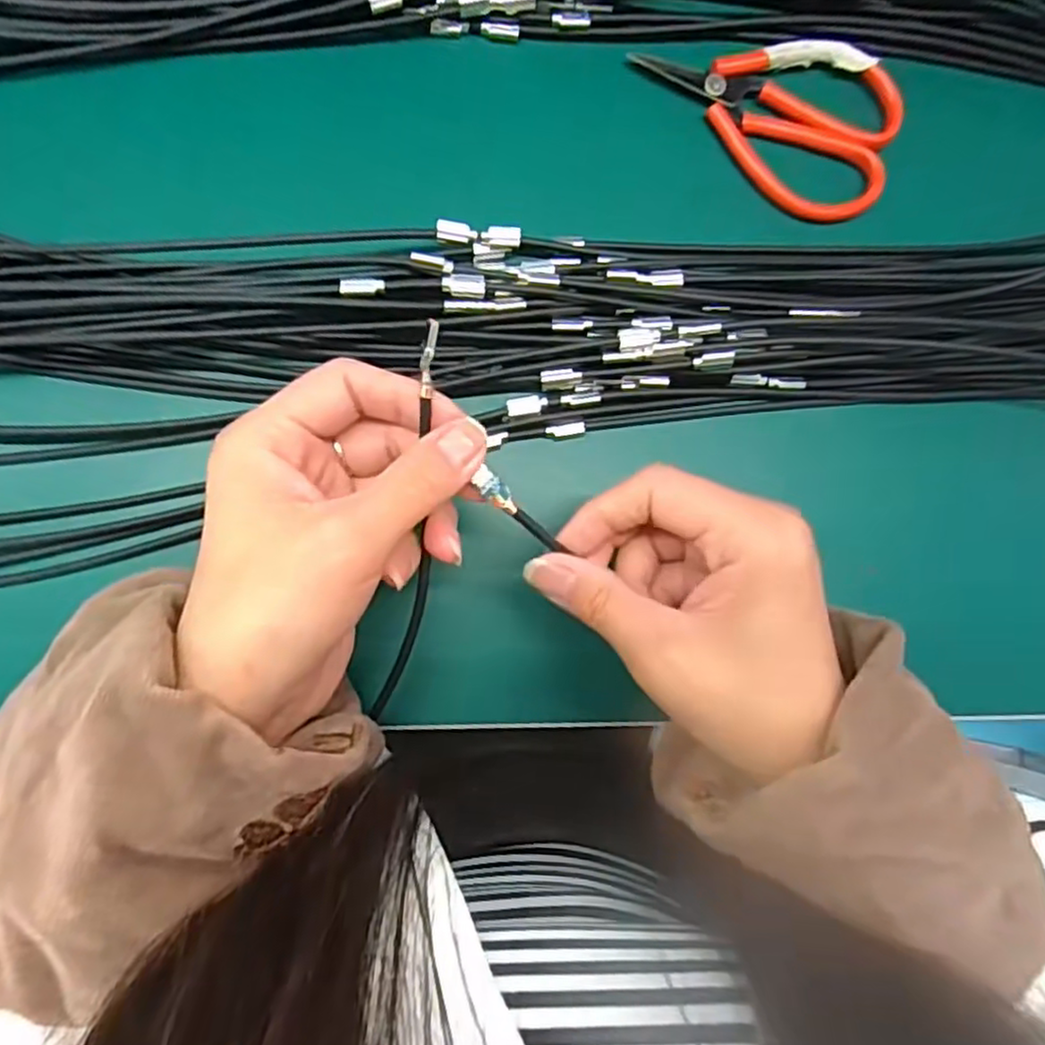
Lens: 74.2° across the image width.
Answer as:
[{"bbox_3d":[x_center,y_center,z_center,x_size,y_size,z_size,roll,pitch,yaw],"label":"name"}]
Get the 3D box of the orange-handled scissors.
[{"bbox_3d":[0.120,-0.193,0.313,0.117,0.008,0.075,37,83,-5],"label":"orange-handled scissors"}]

